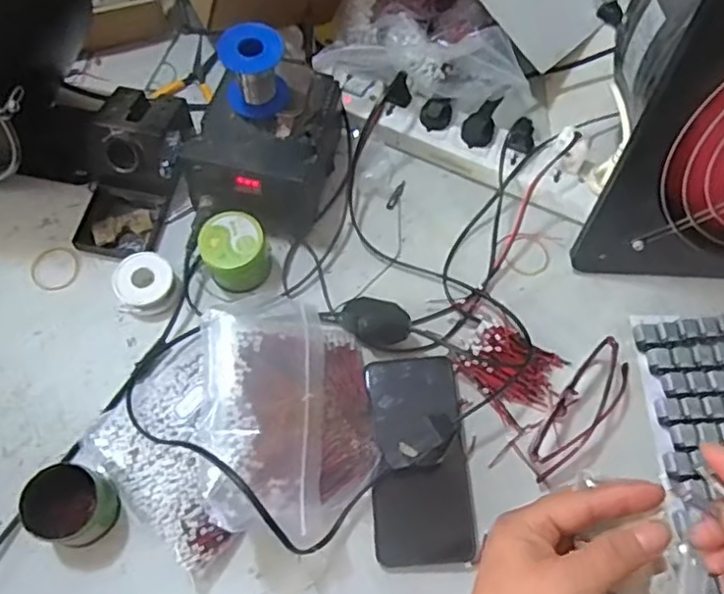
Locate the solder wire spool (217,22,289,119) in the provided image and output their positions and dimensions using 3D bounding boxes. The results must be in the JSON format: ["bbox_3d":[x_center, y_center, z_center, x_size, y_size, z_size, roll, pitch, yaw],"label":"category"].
[{"bbox_3d":[-0.093,-0.196,0.546,0.055,0.065,0.049,-12,66,-8],"label":"solder wire spool"}]

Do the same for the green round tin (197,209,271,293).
[{"bbox_3d":[-0.116,-0.043,0.577,0.056,0.052,0.059,1,67,-2],"label":"green round tin"}]

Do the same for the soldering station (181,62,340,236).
[{"bbox_3d":[-0.086,-0.146,0.603,0.117,0.089,0.146,16,67,5],"label":"soldering station"}]

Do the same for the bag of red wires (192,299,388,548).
[{"bbox_3d":[-0.055,0.097,0.494,0.132,0.098,0.178,-9,67,-6],"label":"bag of red wires"}]

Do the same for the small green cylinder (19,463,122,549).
[{"bbox_3d":[-0.223,0.161,0.486,0.056,0.056,0.055,1,67,-2],"label":"small green cylinder"}]

